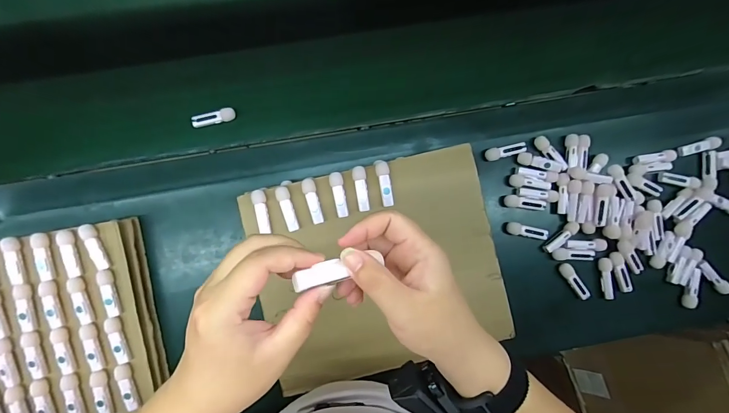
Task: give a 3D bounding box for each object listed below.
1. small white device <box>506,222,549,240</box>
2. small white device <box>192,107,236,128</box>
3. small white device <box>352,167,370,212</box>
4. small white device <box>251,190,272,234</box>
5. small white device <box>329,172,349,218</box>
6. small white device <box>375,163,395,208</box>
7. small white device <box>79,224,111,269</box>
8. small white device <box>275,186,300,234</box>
[{"bbox_3d":[0.264,0.040,0.589,0.067,0.018,0.019,12,85,-2],"label":"small white device"},{"bbox_3d":[-0.235,-0.139,0.568,0.066,0.012,0.019,-13,86,-3],"label":"small white device"},{"bbox_3d":[-0.005,-0.025,0.525,0.018,0.012,0.064,-8,86,-3],"label":"small white device"},{"bbox_3d":[-0.146,0.007,0.516,0.018,0.011,0.062,-9,86,-3],"label":"small white device"},{"bbox_3d":[-0.036,-0.017,0.524,0.019,0.010,0.064,-12,86,-3],"label":"small white device"},{"bbox_3d":[0.031,-0.032,0.526,0.019,0.009,0.064,-13,86,-3],"label":"small white device"},{"bbox_3d":[-0.373,0.055,0.505,0.019,0.011,0.066,-23,87,-4],"label":"small white device"},{"bbox_3d":[-0.110,0.003,0.520,0.019,0.011,0.066,-16,86,-4],"label":"small white device"}]

